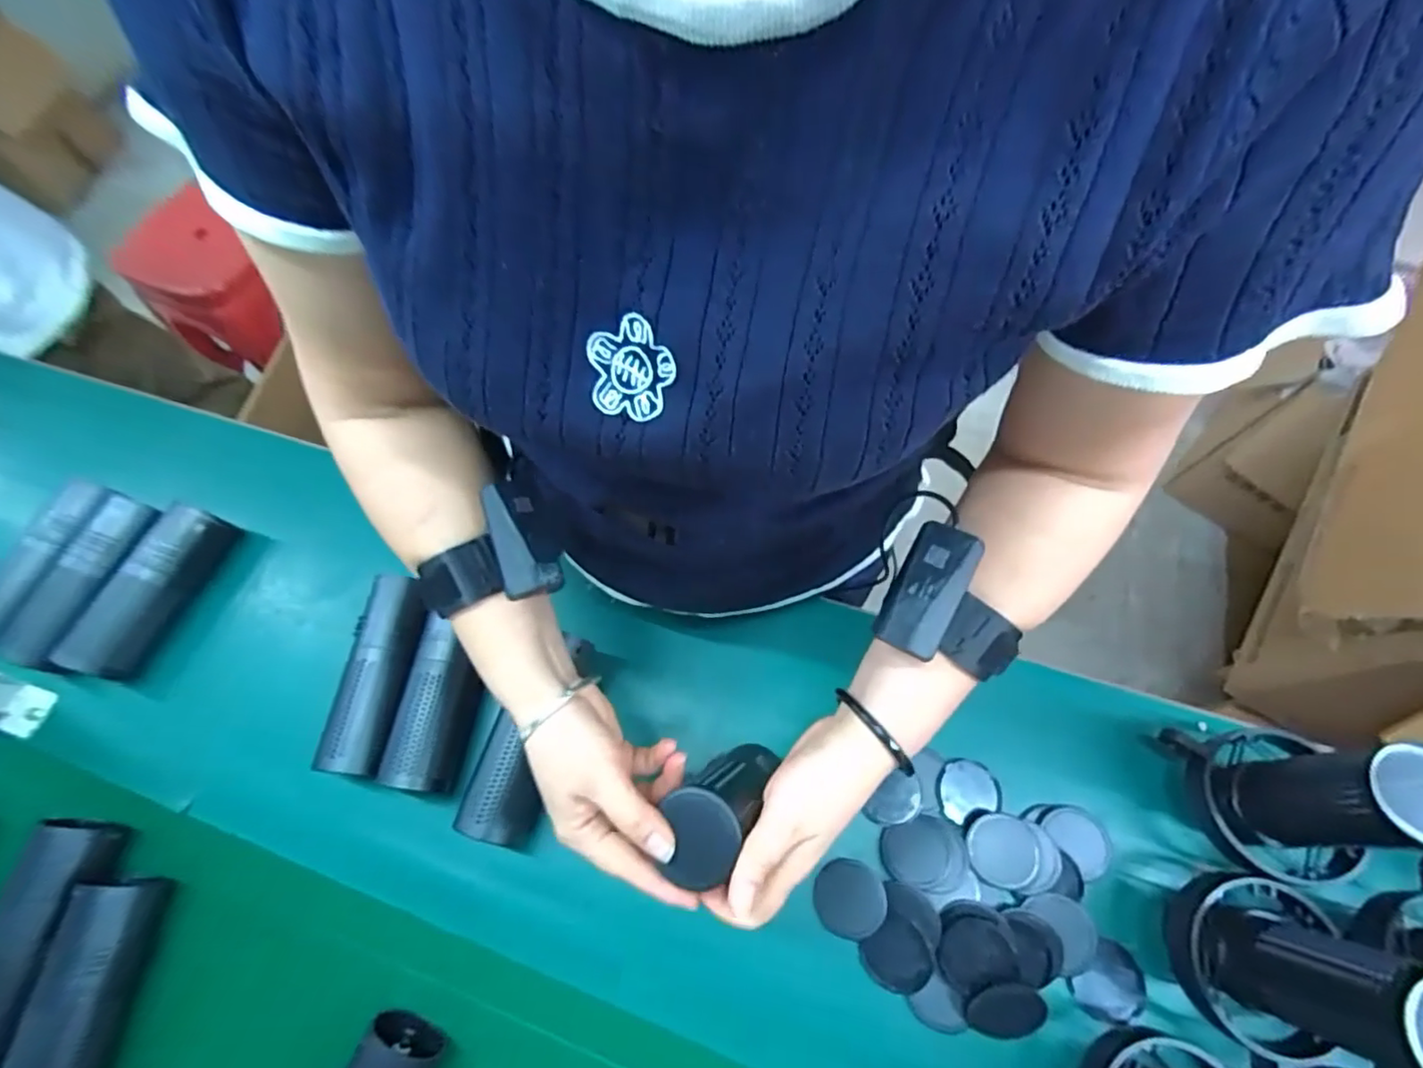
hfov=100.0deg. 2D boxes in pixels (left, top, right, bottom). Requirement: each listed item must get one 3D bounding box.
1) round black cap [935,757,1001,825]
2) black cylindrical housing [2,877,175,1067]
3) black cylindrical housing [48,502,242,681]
[{"bbox_3d":[0.203,0.204,0.478,0.051,0.011,0.044,-16,67,-4],"label":"round black cap"},{"bbox_3d":[-0.458,0.343,0.432,0.043,0.050,0.163,3,67,4],"label":"black cylindrical housing"},{"bbox_3d":[-0.513,0.054,0.552,0.066,0.050,0.163,12,68,8],"label":"black cylindrical housing"}]

